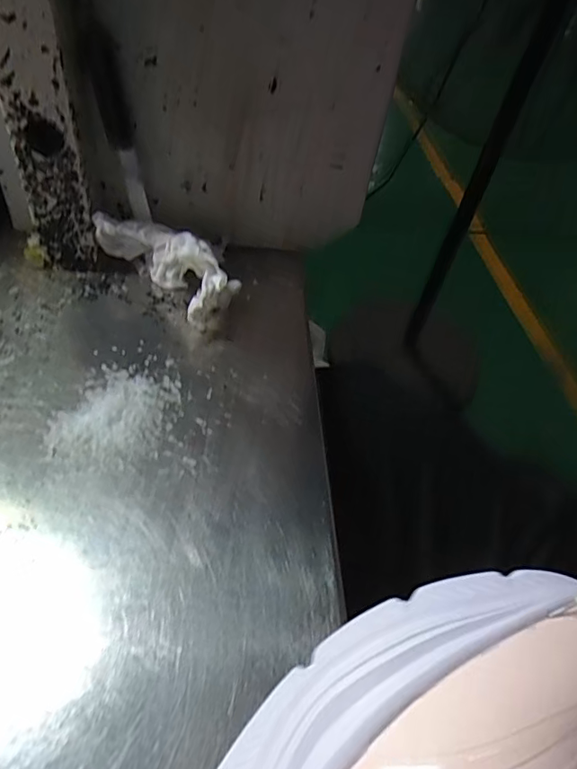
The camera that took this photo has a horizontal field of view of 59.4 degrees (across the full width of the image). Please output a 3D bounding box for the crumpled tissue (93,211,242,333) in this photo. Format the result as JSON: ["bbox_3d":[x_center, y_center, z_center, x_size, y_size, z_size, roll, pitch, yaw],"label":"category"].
[{"bbox_3d":[-0.082,-0.084,0.356,0.102,0.044,0.047,36,53,21],"label":"crumpled tissue"}]

